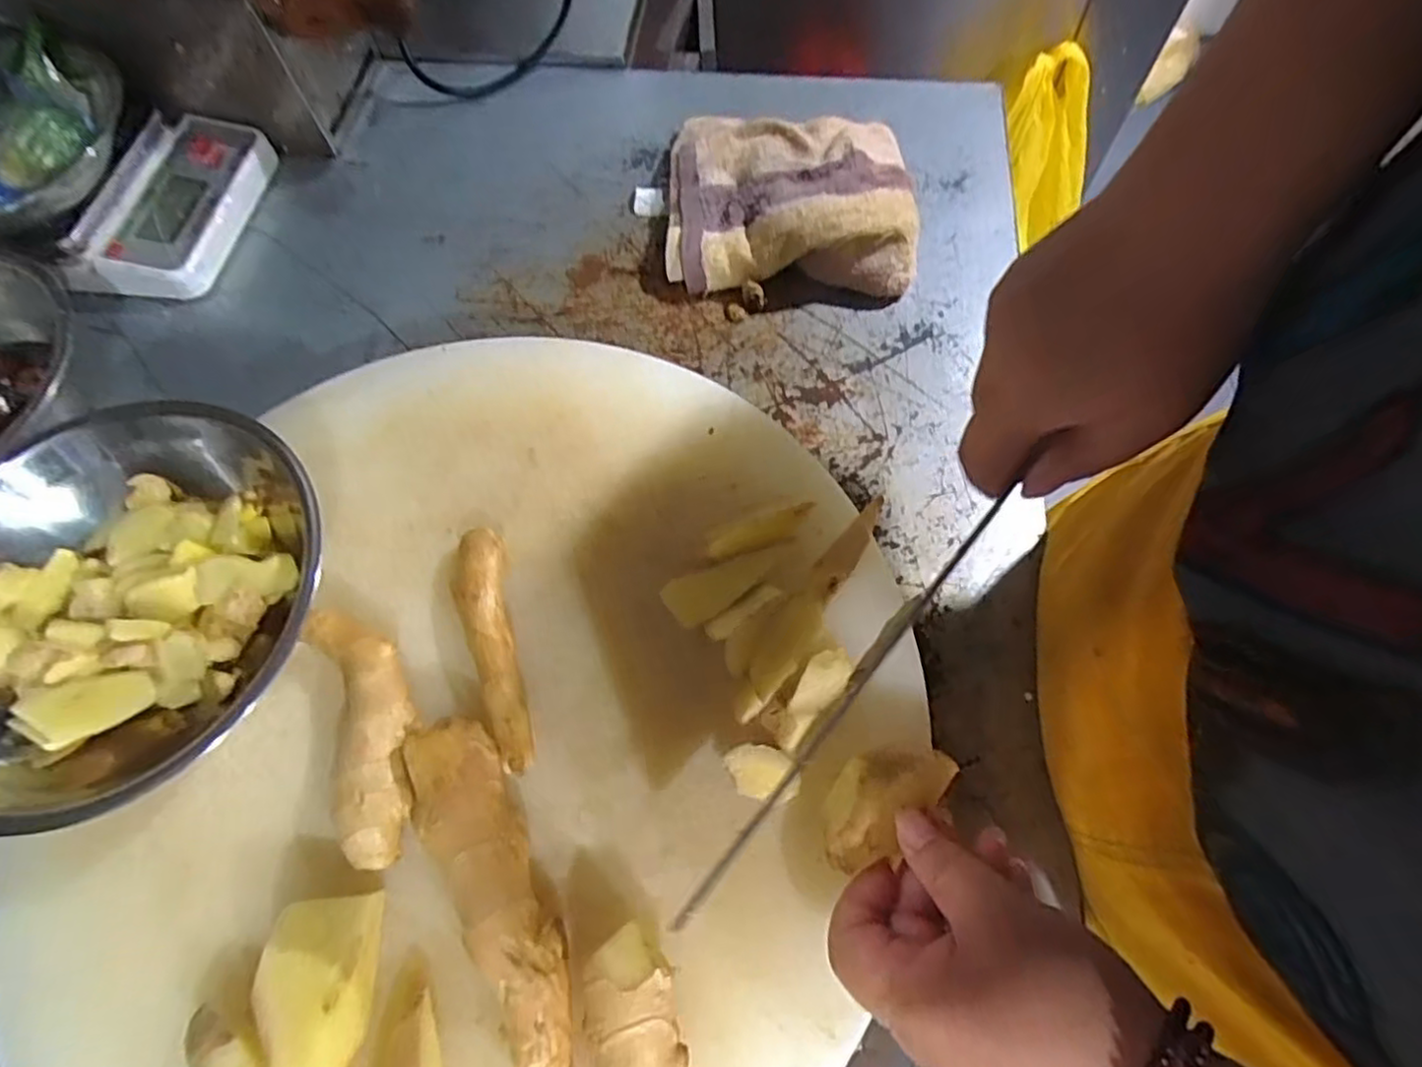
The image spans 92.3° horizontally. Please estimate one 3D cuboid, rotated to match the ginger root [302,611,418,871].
[{"bbox_3d":[-0.149,0.086,0.302,0.036,0.026,0.111,-21,67,-8],"label":"ginger root"}]

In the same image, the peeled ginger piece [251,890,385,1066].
[{"bbox_3d":[-0.147,0.174,0.259,0.037,0.030,0.063,-6,66,-1],"label":"peeled ginger piece"}]

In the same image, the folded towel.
[{"bbox_3d":[0.054,-0.243,0.484,0.168,0.052,0.161,1,66,2],"label":"folded towel"}]

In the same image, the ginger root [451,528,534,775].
[{"bbox_3d":[-0.102,0.053,0.319,0.025,0.022,0.116,-13,66,-5],"label":"ginger root"}]

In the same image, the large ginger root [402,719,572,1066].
[{"bbox_3d":[-0.086,0.143,0.273,0.034,0.029,0.139,-25,67,-10],"label":"large ginger root"}]

